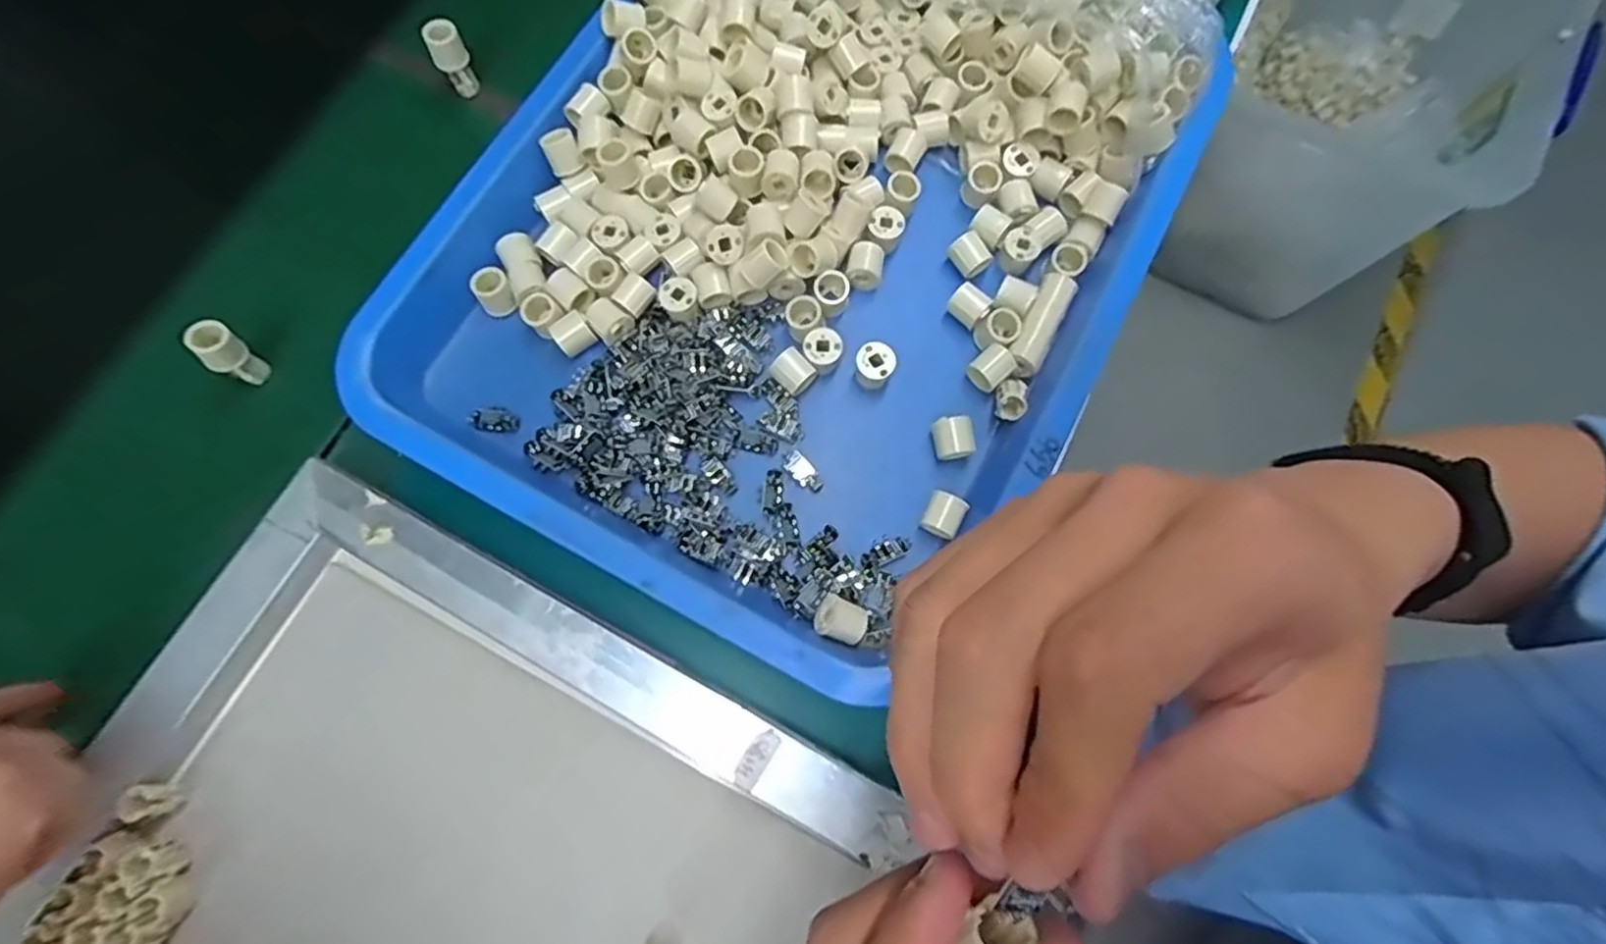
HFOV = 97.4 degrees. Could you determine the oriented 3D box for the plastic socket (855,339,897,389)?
[{"bbox_3d":[0.038,-0.056,0.373,0.019,0.021,0.020,5,75,2],"label":"plastic socket"}]

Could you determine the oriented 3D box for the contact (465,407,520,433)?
[{"bbox_3d":[-0.164,-0.028,0.375,0.028,0.004,0.014,5,75,2],"label":"contact"}]

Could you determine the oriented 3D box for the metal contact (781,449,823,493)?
[{"bbox_3d":[0.000,0.000,0.366,0.012,0.004,0.026,-39,78,-9],"label":"metal contact"}]

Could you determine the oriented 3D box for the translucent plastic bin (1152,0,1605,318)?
[{"bbox_3d":[0.802,-0.536,1.045,0.354,0.319,0.482,26,77,7],"label":"translucent plastic bin"}]

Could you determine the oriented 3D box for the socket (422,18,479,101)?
[{"bbox_3d":[-0.211,-0.251,0.428,0.020,0.041,0.015,-19,76,-4],"label":"socket"}]

